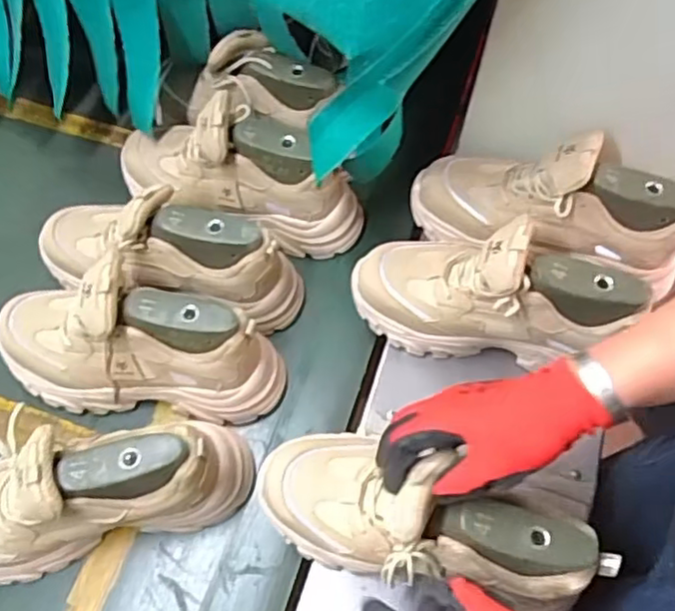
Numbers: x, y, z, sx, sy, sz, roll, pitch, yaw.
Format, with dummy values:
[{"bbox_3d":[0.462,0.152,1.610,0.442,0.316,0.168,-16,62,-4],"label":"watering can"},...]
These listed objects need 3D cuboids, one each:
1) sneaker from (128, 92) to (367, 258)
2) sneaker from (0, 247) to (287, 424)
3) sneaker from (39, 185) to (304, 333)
[{"bbox_3d":[-0.112,-0.156,0.735,0.286,0.140,0.097,21,66,7],"label":"sneaker"},{"bbox_3d":[-0.202,0.035,0.639,0.296,0.144,0.109,5,65,0],"label":"sneaker"},{"bbox_3d":[-0.181,-0.075,0.695,0.294,0.138,0.125,12,65,3],"label":"sneaker"}]

